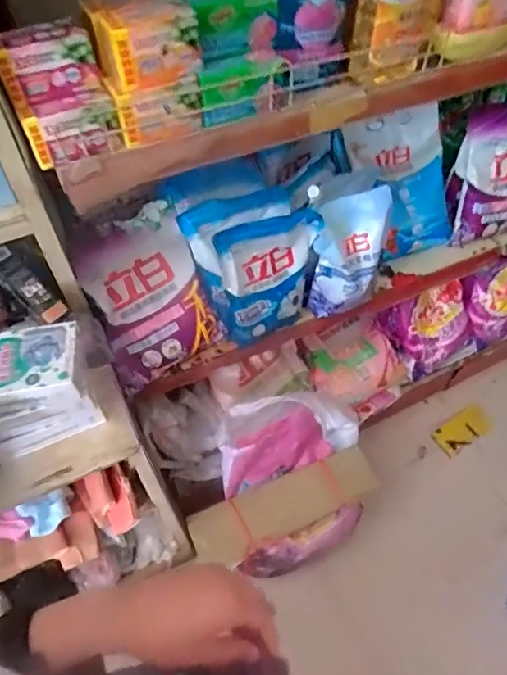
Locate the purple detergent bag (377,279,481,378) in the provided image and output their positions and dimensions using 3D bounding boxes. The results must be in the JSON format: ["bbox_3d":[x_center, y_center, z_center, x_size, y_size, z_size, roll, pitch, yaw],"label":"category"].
[{"bbox_3d":[0.489,-0.012,1.386,0.244,0.238,0.070,-16,10,-7],"label":"purple detergent bag"}]

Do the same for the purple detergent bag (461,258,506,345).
[{"bbox_3d":[0.695,-0.104,1.385,0.210,0.228,0.048,-25,19,-2],"label":"purple detergent bag"}]

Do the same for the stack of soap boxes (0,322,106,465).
[{"bbox_3d":[-0.332,0.076,0.747,0.168,0.128,0.140,-15,54,-12],"label":"stack of soap boxes"}]

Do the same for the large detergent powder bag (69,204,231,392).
[{"bbox_3d":[-0.204,-0.079,0.947,0.218,0.067,0.306,-27,99,-13],"label":"large detergent powder bag"}]

